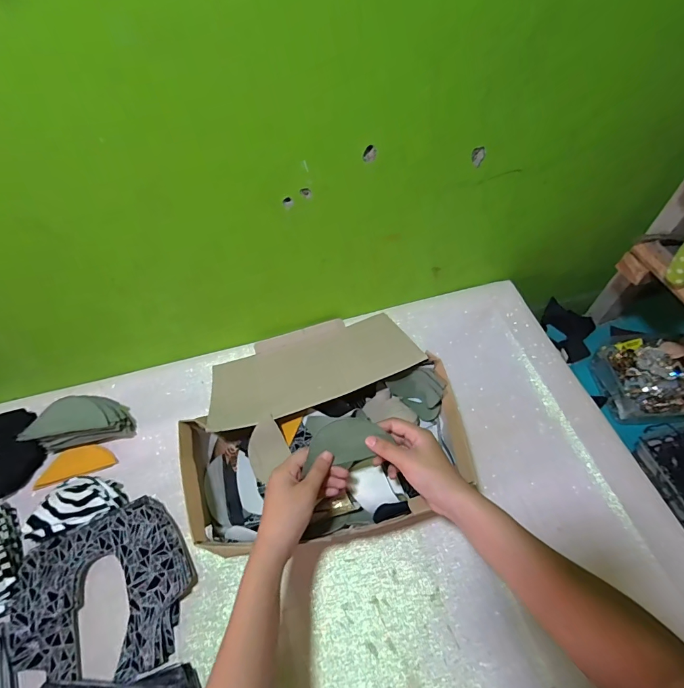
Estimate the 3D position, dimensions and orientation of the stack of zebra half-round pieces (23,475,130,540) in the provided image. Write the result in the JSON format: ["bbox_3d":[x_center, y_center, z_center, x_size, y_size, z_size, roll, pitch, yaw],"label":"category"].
[{"bbox_3d":[-0.361,0.218,0.536,0.114,0.036,0.069,-17,57,-10],"label":"stack of zebra half-round pieces"}]

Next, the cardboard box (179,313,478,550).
[{"bbox_3d":[-0.033,0.091,0.568,0.343,0.101,0.327,-9,56,-4],"label":"cardboard box"}]

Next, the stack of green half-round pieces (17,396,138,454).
[{"bbox_3d":[-0.397,0.118,0.594,0.135,0.058,0.061,-12,56,-6],"label":"stack of green half-round pieces"}]

